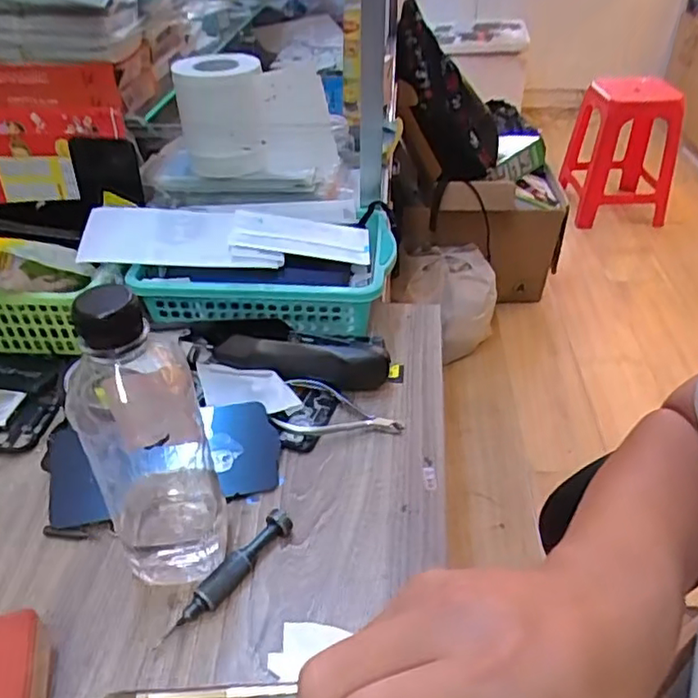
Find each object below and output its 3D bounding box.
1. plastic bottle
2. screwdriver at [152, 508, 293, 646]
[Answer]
[{"bbox_3d":[-0.110,0.051,0.344,0.065,0.194,0.057,-19,42,-21],"label":"plastic bottle"},{"bbox_3d":[-0.073,0.137,0.378,0.016,0.018,0.097,24,45,28],"label":"screwdriver"}]

